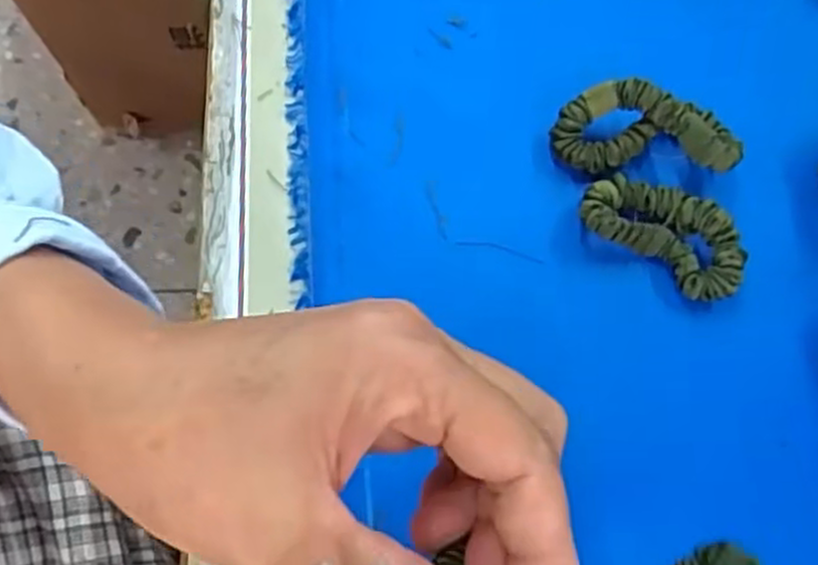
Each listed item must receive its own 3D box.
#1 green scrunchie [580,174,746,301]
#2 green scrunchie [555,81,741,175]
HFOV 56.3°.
[{"bbox_3d":[0.109,-0.022,0.328,0.070,0.020,0.036,32,75,8],"label":"green scrunchie"},{"bbox_3d":[0.104,-0.066,0.336,0.077,0.026,0.033,7,73,1],"label":"green scrunchie"}]

